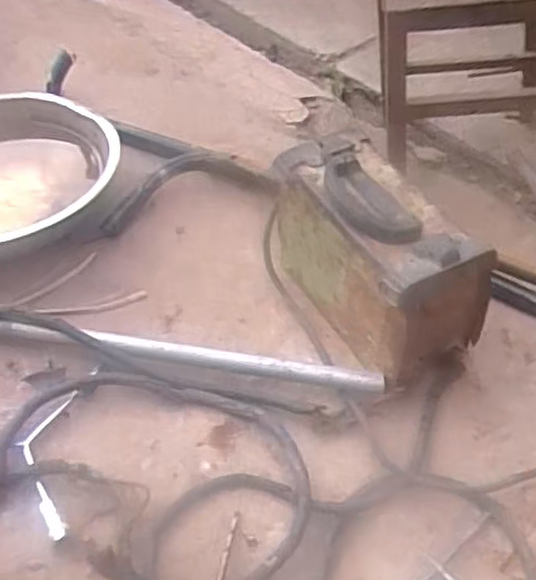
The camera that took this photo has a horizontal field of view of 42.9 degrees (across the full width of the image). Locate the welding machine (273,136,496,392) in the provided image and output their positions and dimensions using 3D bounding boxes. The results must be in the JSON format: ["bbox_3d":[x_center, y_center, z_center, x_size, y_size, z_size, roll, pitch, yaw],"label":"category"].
[{"bbox_3d":[0.137,-0.043,0.871,0.148,0.204,0.279,-21,50,-19],"label":"welding machine"}]

